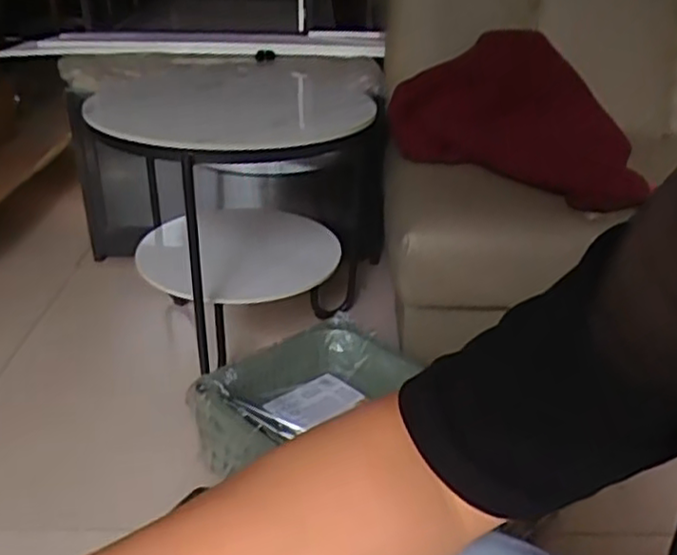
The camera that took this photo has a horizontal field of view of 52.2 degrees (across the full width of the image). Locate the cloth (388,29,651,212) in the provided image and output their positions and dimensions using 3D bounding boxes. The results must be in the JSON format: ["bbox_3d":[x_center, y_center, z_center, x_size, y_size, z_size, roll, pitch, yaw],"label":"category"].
[{"bbox_3d":[0.363,-0.324,1.349,0.559,0.304,0.050,10,-9,-26],"label":"cloth"}]

